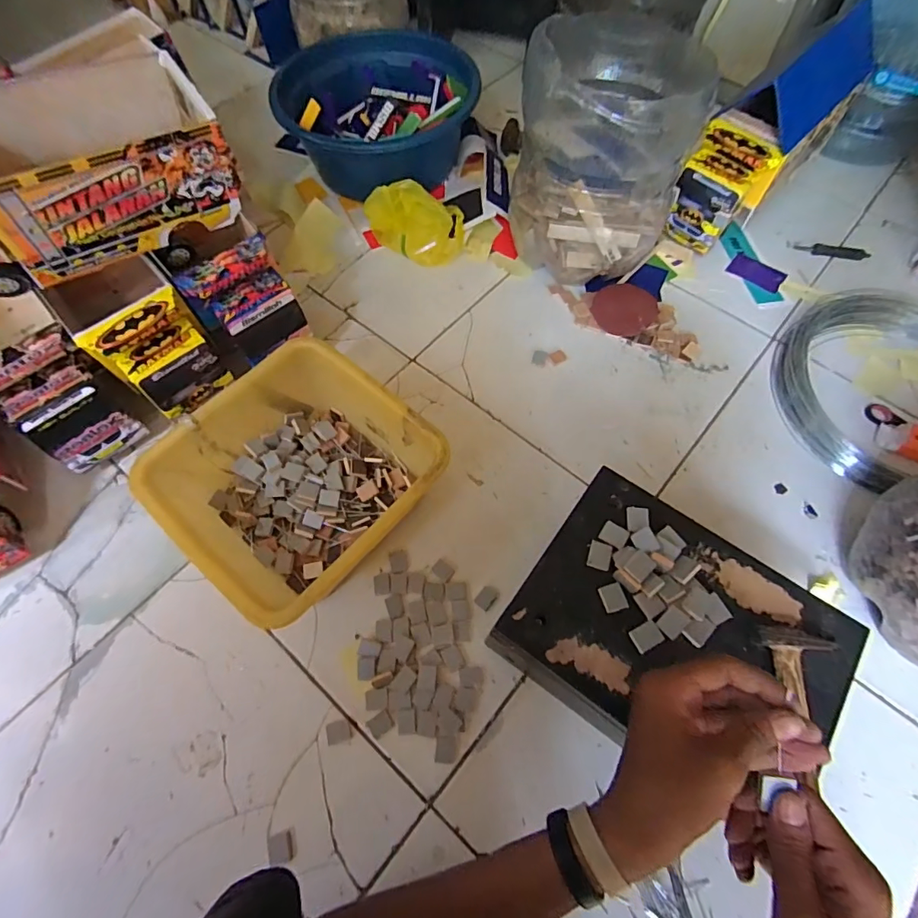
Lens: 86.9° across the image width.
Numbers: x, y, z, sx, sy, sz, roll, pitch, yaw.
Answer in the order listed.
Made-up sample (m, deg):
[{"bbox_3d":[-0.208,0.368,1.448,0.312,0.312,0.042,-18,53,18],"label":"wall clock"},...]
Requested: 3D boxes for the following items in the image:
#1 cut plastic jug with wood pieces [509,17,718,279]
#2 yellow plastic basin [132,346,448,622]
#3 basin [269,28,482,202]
[{"bbox_3d":[0.203,-0.442,0.706,0.225,0.248,0.247,12,64,7],"label":"cut plastic jug with wood pieces"},{"bbox_3d":[-0.184,0.026,0.580,0.264,0.113,0.267,39,70,18],"label":"yellow plastic basin"},{"bbox_3d":[-0.152,-0.640,0.891,0.334,0.120,0.320,38,70,19],"label":"basin"}]

